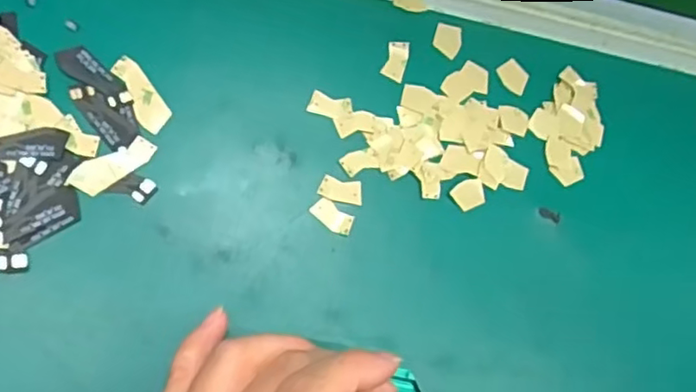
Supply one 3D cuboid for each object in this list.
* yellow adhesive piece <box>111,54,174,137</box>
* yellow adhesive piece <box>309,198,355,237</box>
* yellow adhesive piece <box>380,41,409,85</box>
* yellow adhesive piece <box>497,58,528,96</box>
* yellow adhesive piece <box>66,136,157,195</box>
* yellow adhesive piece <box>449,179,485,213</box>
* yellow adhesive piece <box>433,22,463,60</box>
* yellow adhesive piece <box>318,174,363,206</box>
[{"bbox_3d":[-0.094,-0.046,0.286,0.014,0.004,0.037,-37,88,-7],"label":"yellow adhesive piece"},{"bbox_3d":[-0.007,0.009,0.290,0.020,0.004,0.011,34,82,0],"label":"yellow adhesive piece"},{"bbox_3d":[0.024,-0.068,0.315,0.011,0.004,0.021,17,83,-3],"label":"yellow adhesive piece"},{"bbox_3d":[0.087,-0.062,0.327,0.015,0.004,0.018,-39,88,-7],"label":"yellow adhesive piece"},{"bbox_3d":[-0.102,-0.013,0.274,0.037,0.004,0.013,-35,88,-7],"label":"yellow adhesive piece"},{"bbox_3d":[0.060,-0.001,0.306,0.016,0.004,0.014,-27,87,-7],"label":"yellow adhesive piece"},{"bbox_3d":[0.052,-0.080,0.324,0.014,0.004,0.018,17,83,-3],"label":"yellow adhesive piece"},{"bbox_3d":[-0.003,-0.003,0.295,0.020,0.004,0.011,10,83,-3],"label":"yellow adhesive piece"}]

